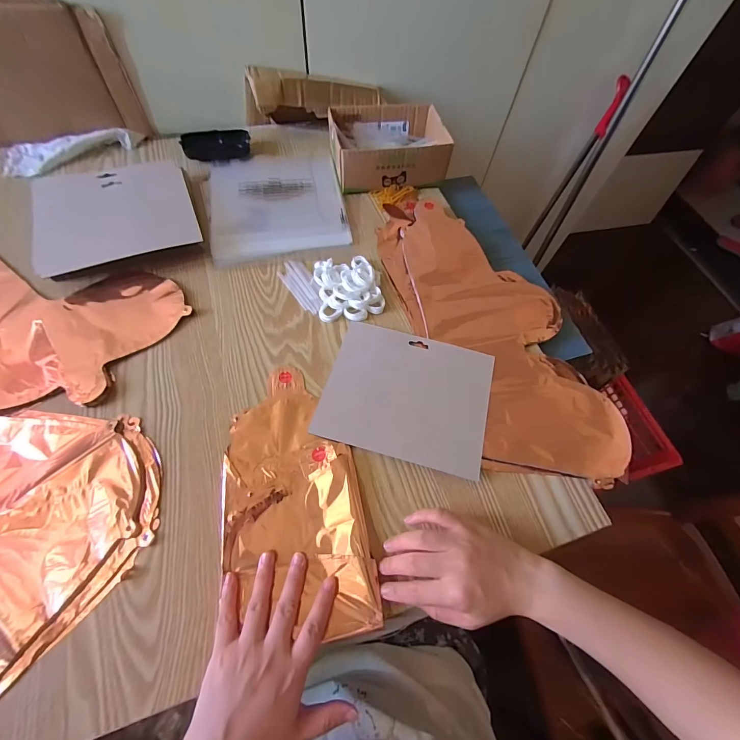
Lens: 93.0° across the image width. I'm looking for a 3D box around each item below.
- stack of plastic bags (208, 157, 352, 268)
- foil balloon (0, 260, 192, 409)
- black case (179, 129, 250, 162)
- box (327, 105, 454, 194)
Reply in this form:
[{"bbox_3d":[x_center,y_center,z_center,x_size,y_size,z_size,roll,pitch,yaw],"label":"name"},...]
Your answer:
[{"bbox_3d":[-0.151,-0.275,0.569,0.208,0.008,0.234,-12,63,-10],"label":"stack of plastic bags"},{"bbox_3d":[-0.471,-0.076,0.432,0.434,0.011,0.214,16,62,5],"label":"foil balloon"},{"bbox_3d":[-0.260,-0.384,0.598,0.108,0.030,0.037,-18,65,-12],"label":"black case"},{"bbox_3d":[0.028,-0.374,0.589,0.174,0.065,0.136,-10,63,-8],"label":"box"}]

